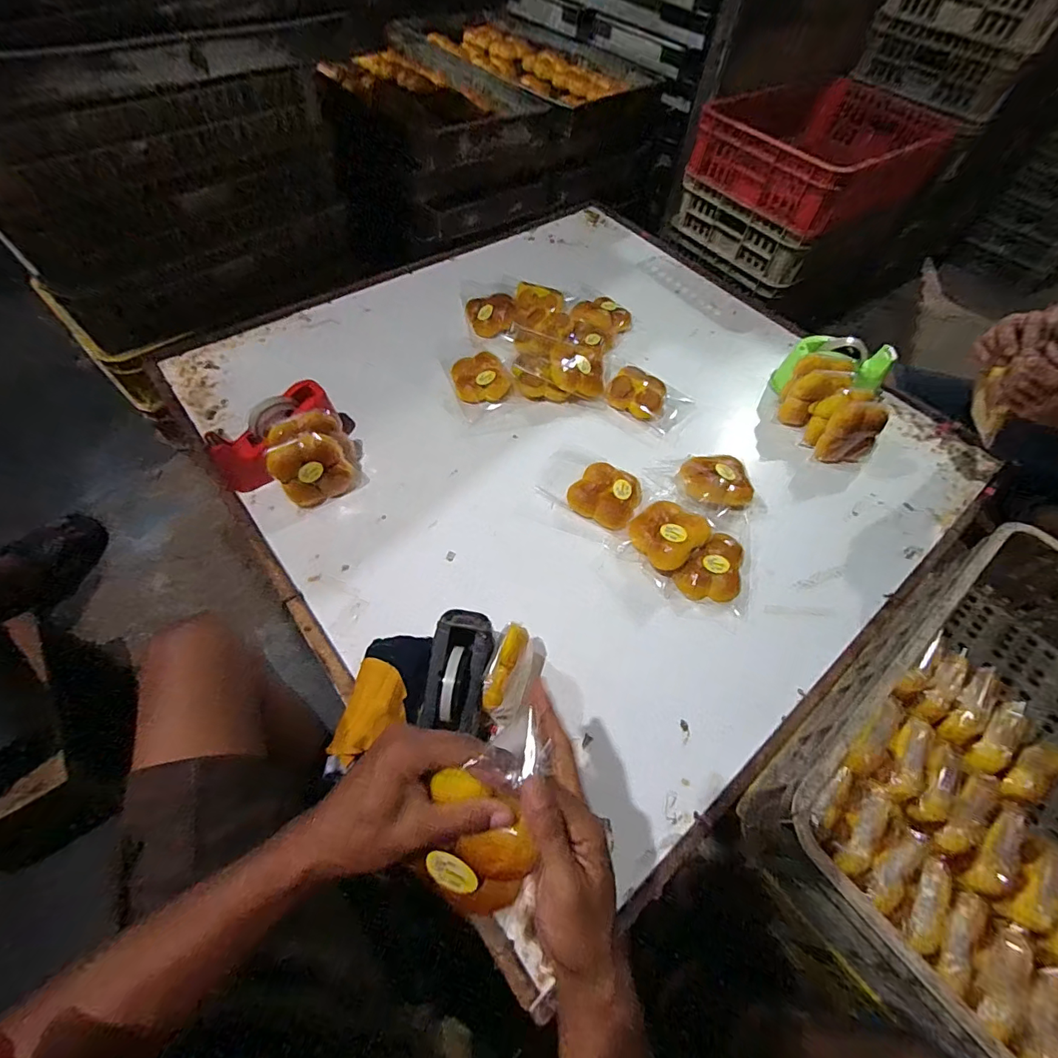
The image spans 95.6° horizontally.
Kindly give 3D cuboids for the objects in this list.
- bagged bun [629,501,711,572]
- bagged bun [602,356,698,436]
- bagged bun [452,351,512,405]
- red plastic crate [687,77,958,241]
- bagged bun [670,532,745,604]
[{"bbox_3d":[0.213,0.002,0.747,0.102,0.038,0.105,-13,54,19],"label":"bagged bun"},{"bbox_3d":[0.225,-0.273,0.938,0.186,0.050,0.136,35,62,17],"label":"bagged bun"},{"bbox_3d":[-0.096,-0.296,0.926,0.097,0.031,0.109,-19,61,-16],"label":"bagged bun"},{"bbox_3d":[0.764,-1.005,1.280,0.599,0.165,0.463,-33,66,-22],"label":"red plastic crate"},{"bbox_3d":[0.291,0.065,0.737,0.126,0.043,0.081,-38,68,-24],"label":"bagged bun"}]

